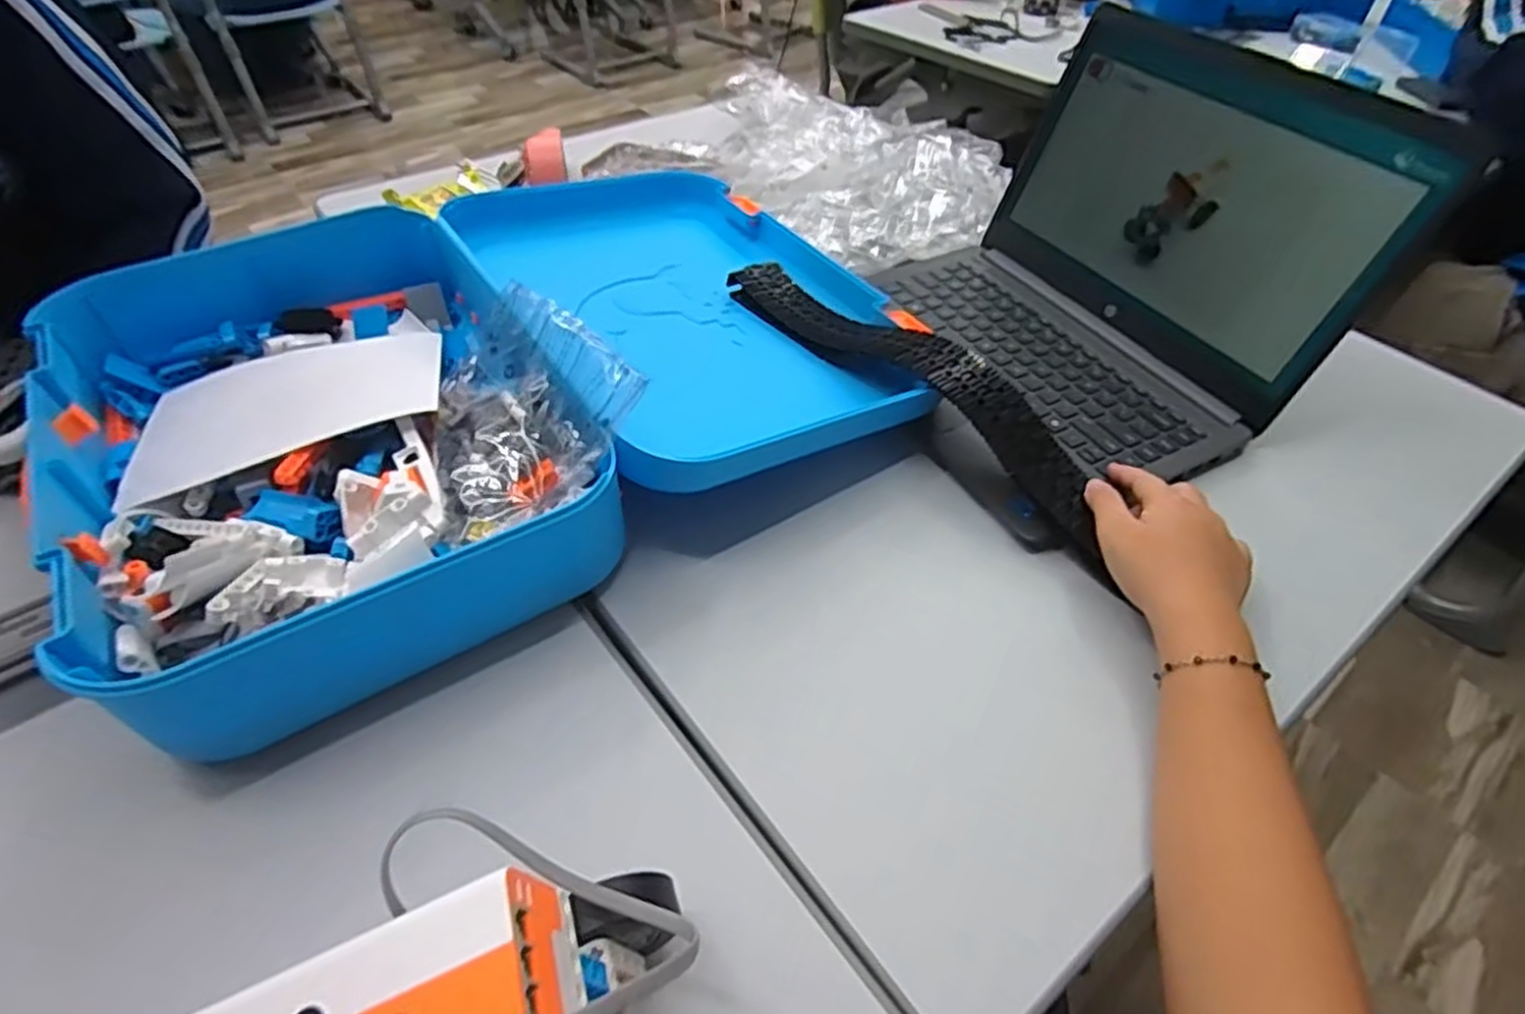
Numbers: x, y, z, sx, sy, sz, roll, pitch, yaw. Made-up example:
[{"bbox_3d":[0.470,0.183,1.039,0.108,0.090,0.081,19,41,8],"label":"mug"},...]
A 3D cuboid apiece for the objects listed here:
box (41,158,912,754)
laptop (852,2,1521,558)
[{"bbox_3d":[-0.182,-0.109,0.562,0.551,0.116,0.396,-26,52,-23],"label":"box"},{"bbox_3d":[0.243,-0.192,0.581,0.318,0.206,0.315,-23,51,-21],"label":"laptop"}]

